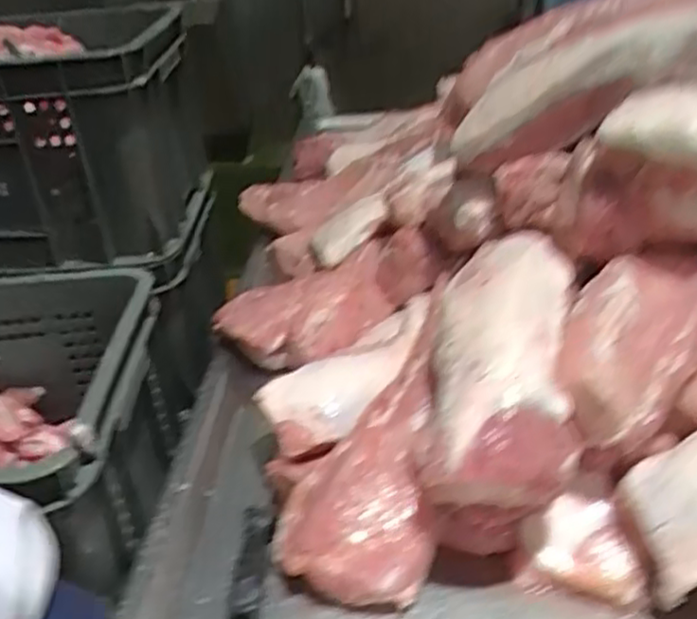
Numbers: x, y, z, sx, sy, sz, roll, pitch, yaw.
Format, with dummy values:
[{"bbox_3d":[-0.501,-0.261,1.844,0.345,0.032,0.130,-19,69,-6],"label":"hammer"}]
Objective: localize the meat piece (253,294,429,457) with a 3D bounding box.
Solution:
[{"bbox_3d":[0.017,0.062,0.823,0.111,0.044,0.301,18,37,33],"label":"meat piece"}]

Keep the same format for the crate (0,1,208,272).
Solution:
[{"bbox_3d":[-0.466,-0.219,0.925,0.515,0.240,0.347,-7,31,-4],"label":"crate"}]

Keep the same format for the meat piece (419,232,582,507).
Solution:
[{"bbox_3d":[0.150,0.031,0.694,0.135,0.083,0.308,4,48,14],"label":"meat piece"}]

